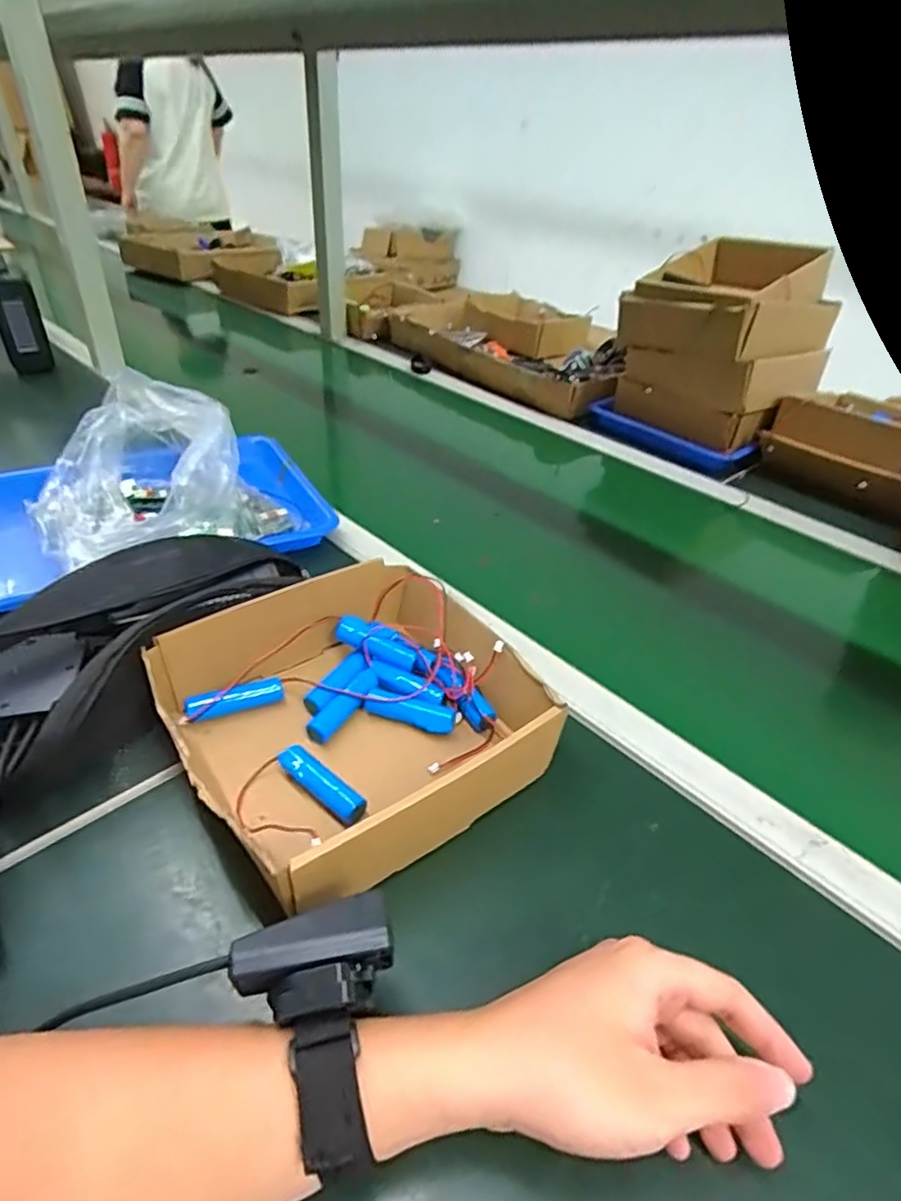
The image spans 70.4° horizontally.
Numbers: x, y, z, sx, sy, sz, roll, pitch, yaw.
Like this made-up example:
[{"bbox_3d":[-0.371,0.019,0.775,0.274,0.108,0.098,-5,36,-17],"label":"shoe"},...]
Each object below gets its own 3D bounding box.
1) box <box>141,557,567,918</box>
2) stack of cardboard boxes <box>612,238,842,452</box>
[{"bbox_3d":[-0.065,0.073,0.441,0.218,0.069,0.208,-23,45,-30],"label":"box"},{"bbox_3d":[0.413,-0.384,0.935,0.261,0.207,0.243,-27,47,-35],"label":"stack of cardboard boxes"}]

